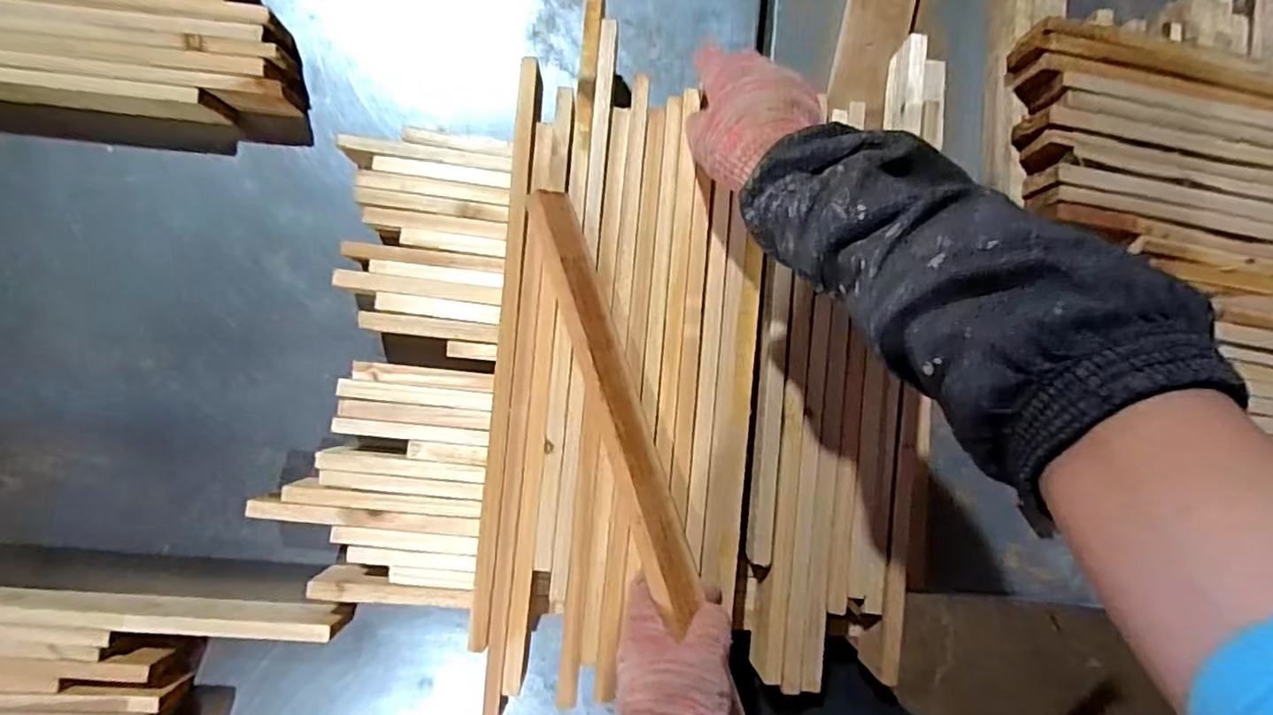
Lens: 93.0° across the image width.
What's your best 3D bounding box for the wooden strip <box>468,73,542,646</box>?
[{"bbox_3d":[-0.109,-0.010,0.502,0.017,0.010,0.480,5,87,-3],"label":"wooden strip"}]

